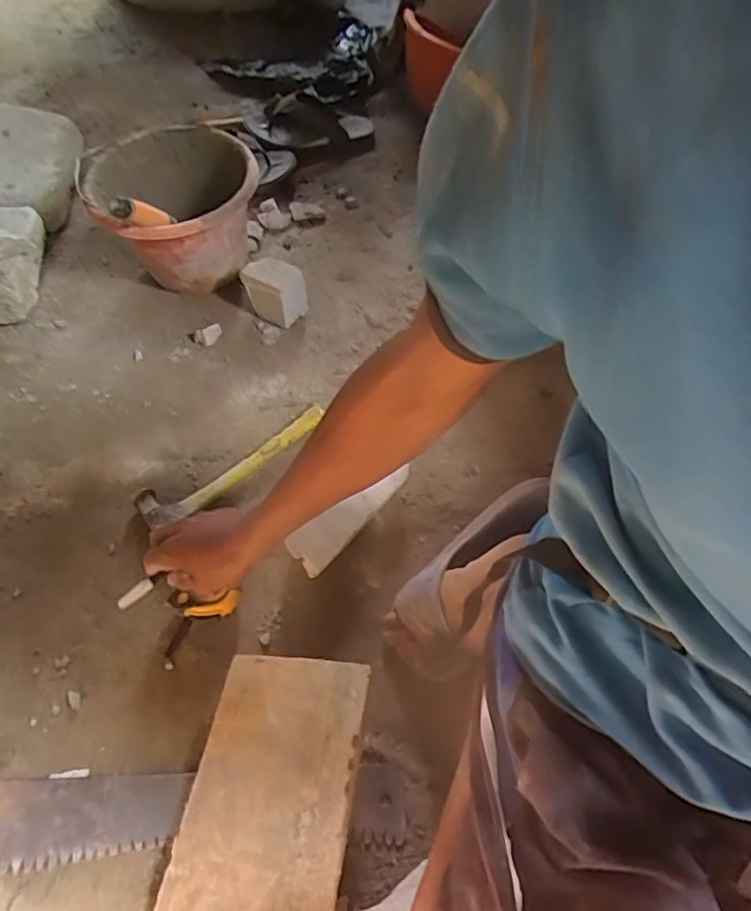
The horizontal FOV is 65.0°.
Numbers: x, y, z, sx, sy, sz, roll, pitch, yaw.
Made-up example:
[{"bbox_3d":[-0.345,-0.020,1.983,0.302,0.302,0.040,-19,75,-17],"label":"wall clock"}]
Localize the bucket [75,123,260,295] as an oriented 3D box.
[{"bbox_3d":[-0.301,-0.379,0.914,0.244,0.193,0.262,1,55,-2],"label":"bucket"}]

